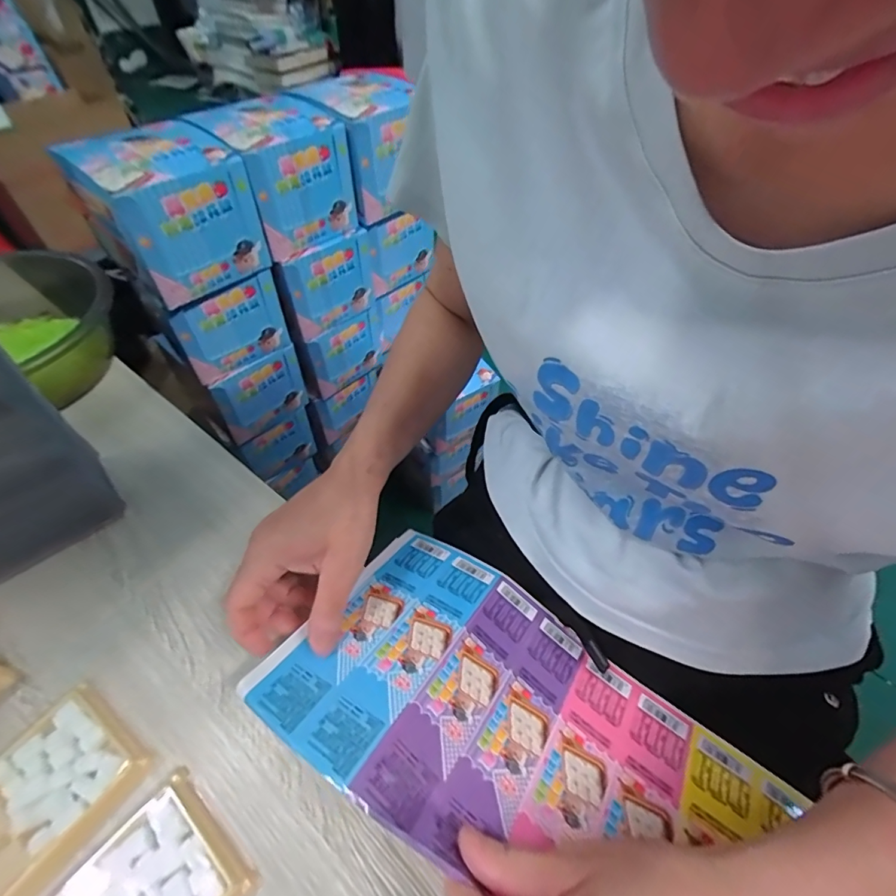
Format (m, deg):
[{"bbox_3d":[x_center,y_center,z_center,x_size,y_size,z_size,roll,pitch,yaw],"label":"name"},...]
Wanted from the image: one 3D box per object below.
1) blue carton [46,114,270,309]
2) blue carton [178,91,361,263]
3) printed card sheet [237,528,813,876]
[{"bbox_3d":[-0.324,-0.277,0.534,0.132,0.132,0.152,33,58,23],"label":"blue carton"},{"bbox_3d":[-0.223,-0.371,0.610,0.147,0.131,0.157,-33,59,-24],"label":"blue carton"},{"bbox_3d":[0.053,0.181,0.272,0.317,0.024,0.169,33,39,17],"label":"printed card sheet"}]

